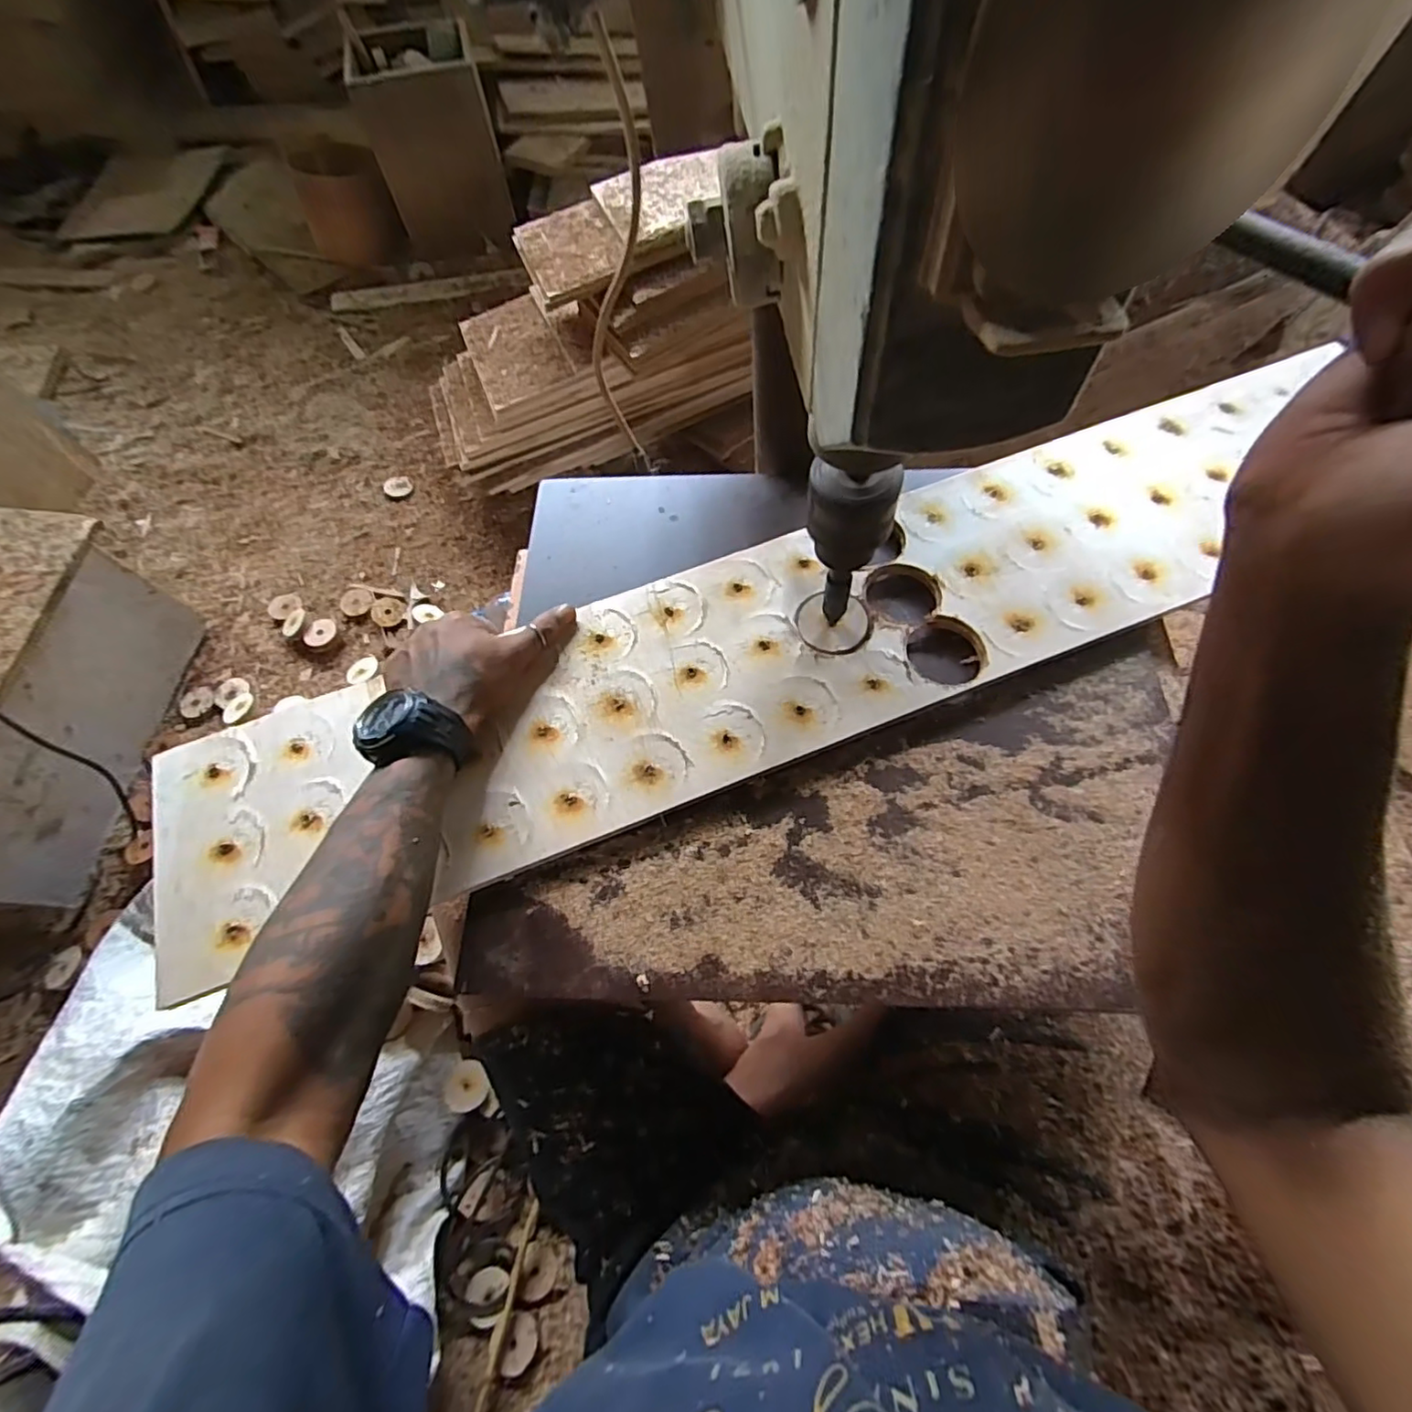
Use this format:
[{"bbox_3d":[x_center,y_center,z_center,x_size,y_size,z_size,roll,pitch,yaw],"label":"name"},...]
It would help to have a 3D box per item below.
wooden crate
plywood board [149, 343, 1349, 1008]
[{"bbox_3d":[-0.553,-1.157,1.265,0.239,0.290,0.210,-14,66,-3],"label":"wooden crate"},{"bbox_3d":[0.059,-0.050,0.465,0.915,0.013,0.183,-22,67,-7],"label":"plywood board"}]

